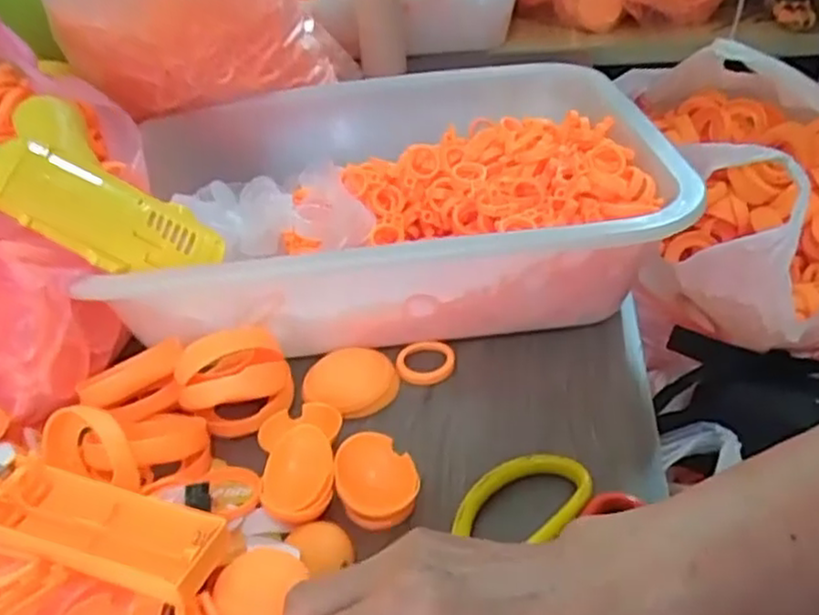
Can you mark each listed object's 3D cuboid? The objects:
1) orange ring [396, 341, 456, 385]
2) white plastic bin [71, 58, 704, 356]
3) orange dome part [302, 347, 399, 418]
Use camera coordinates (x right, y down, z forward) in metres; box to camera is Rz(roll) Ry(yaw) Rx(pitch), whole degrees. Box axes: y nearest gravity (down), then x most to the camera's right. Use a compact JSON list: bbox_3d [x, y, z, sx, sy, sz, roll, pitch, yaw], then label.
[{"bbox_3d":[0.009,0.032,0.430,0.035,0.007,0.036,-4,35,3],"label":"orange ring"},{"bbox_3d":[-0.024,-0.079,0.512,0.347,0.081,0.296,-5,35,1],"label":"white plastic bin"},{"bbox_3d":[-0.035,0.043,0.416,0.055,0.010,0.050,-4,35,3],"label":"orange dome part"}]

